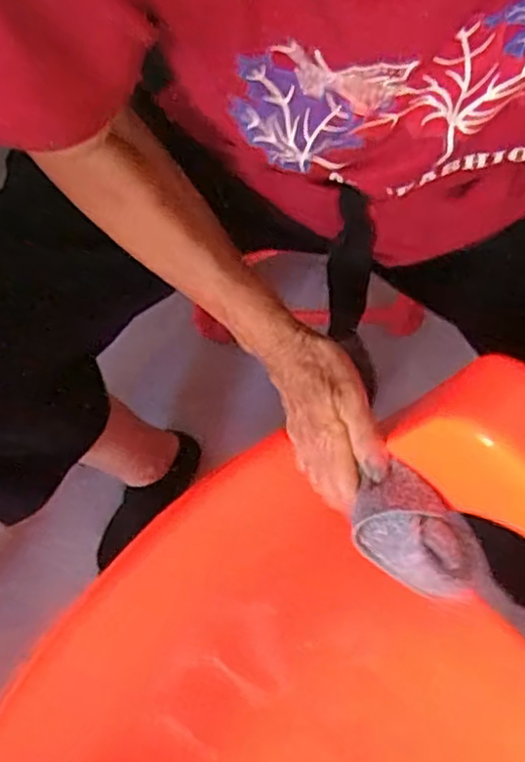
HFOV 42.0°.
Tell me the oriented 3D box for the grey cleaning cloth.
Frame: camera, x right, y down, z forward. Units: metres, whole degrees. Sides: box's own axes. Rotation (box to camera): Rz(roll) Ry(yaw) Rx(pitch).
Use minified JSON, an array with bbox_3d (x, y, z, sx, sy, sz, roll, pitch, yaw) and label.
[{"bbox_3d":[0.095,0.095,0.422,0.083,0.023,0.056,41,79,9],"label":"grey cleaning cloth"}]

